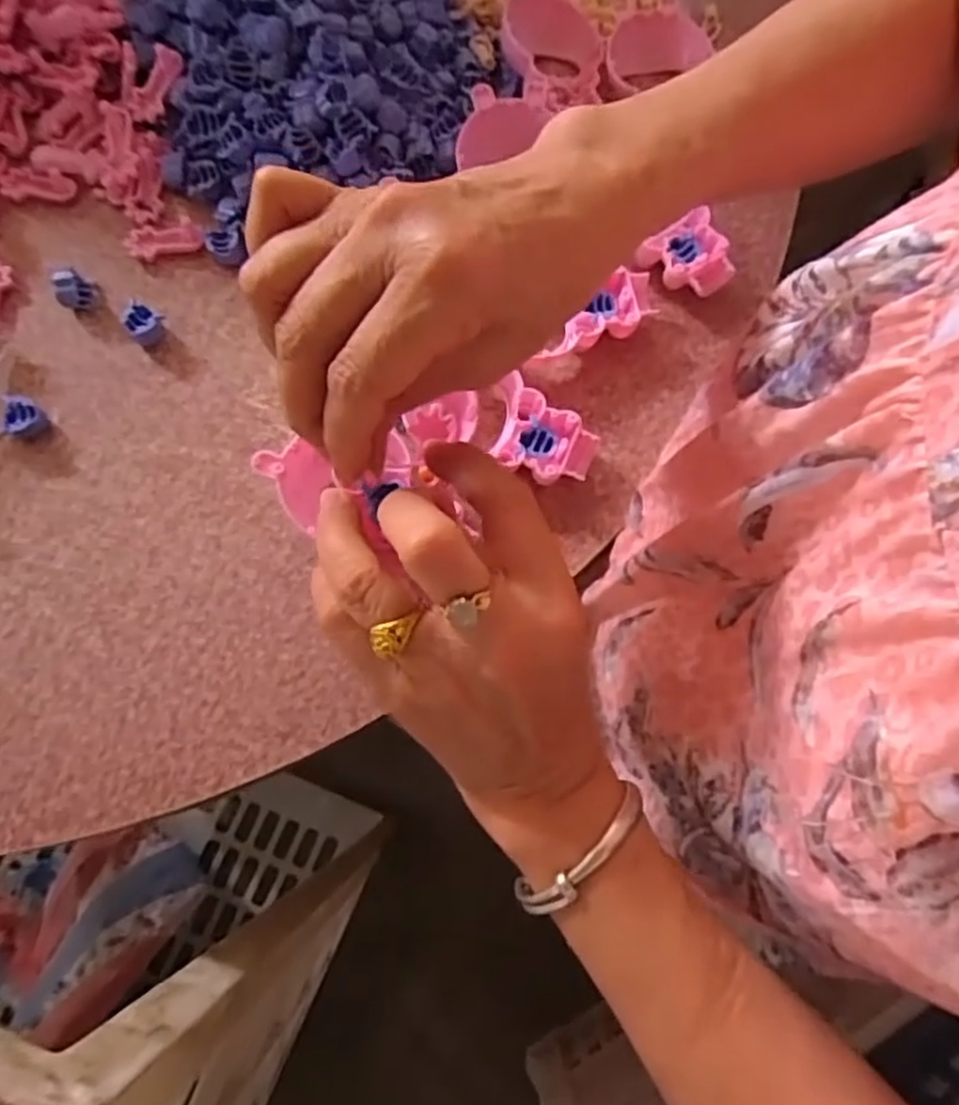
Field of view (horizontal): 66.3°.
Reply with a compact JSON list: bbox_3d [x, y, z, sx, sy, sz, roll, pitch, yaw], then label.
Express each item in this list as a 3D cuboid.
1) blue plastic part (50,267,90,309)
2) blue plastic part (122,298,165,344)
[{"bbox_3d":[-0.209,-0.134,0.376,0.016,0.017,0.014,-31,77,-10],"label":"blue plastic part"},{"bbox_3d":[-0.173,-0.118,0.377,0.018,0.014,0.021,-41,79,-12],"label":"blue plastic part"}]

